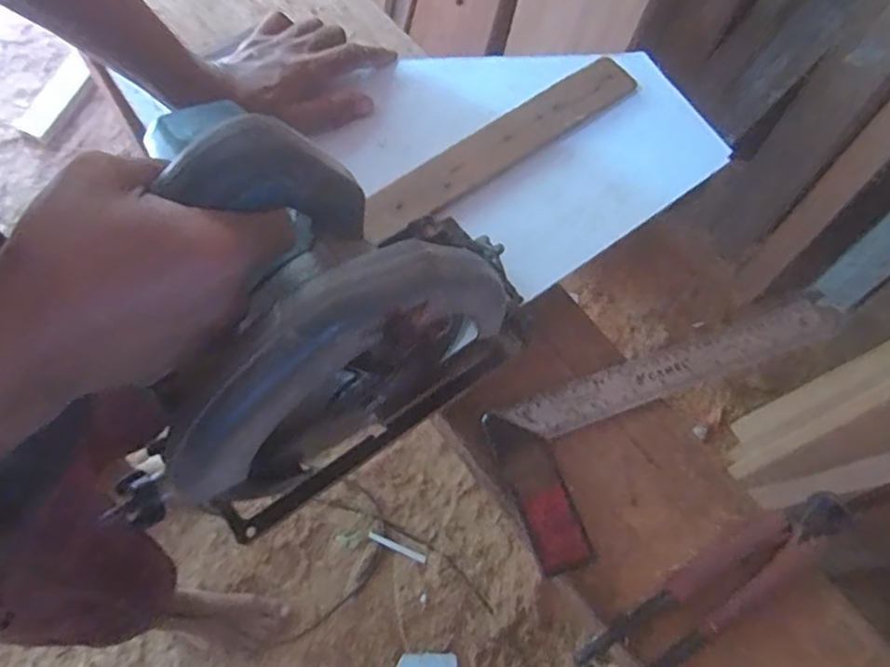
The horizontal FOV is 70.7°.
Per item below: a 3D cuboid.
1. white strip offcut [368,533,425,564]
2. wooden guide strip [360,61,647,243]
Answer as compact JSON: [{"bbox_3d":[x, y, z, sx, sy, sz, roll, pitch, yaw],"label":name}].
[{"bbox_3d":[-0.087,0.385,1.129,0.110,0.004,0.012,22,68,9],"label":"white strip offcut"},{"bbox_3d":[0.044,-0.154,0.511,0.264,0.012,0.046,-36,75,-13],"label":"wooden guide strip"}]

